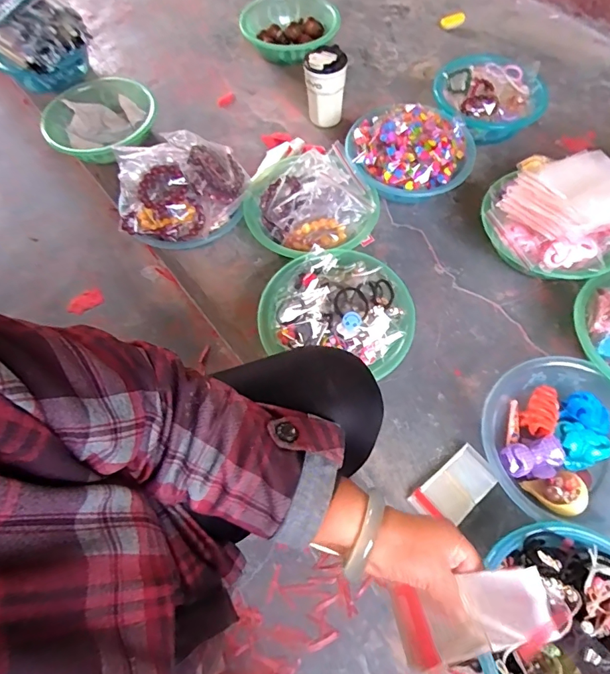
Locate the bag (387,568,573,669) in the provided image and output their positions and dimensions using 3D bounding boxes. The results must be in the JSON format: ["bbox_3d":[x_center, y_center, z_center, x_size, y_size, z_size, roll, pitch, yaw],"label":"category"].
[{"bbox_3d":[0.141,0.228,0.356,0.127,0.018,0.062,-12,76,0],"label":"bag"}]

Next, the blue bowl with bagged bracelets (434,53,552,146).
[{"bbox_3d":[0.385,-0.497,0.921,0.212,0.076,0.196,-1,63,2],"label":"blue bowl with bagged bracelets"}]

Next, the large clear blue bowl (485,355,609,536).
[{"bbox_3d":[0.368,0.146,0.620,0.213,0.095,0.223,-1,63,2],"label":"large clear blue bowl"}]

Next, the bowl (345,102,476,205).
[{"bbox_3d":[0.200,-0.354,0.841,0.238,0.090,0.206,7,63,5],"label":"bowl"}]

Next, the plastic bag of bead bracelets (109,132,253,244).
[{"bbox_3d":[-0.220,-0.268,0.777,0.232,0.101,0.182,-13,63,-5],"label":"plastic bag of bead bracelets"}]

